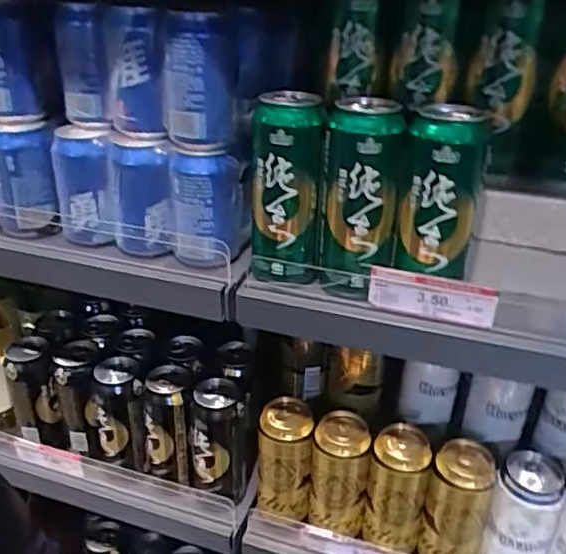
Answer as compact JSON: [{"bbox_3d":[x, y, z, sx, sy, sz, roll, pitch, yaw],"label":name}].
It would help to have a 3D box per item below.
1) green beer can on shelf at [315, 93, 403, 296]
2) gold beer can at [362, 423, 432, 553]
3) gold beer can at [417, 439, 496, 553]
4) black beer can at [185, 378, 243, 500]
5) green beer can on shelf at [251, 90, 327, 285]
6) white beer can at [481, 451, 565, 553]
[{"bbox_3d":[0.064,-0.065,0.498,0.063,0.157,0.058,5,29,4],"label":"green beer can on shelf"},{"bbox_3d":[0.128,0.238,0.654,0.061,0.135,0.058,10,30,13],"label":"gold beer can"},{"bbox_3d":[0.189,0.248,0.637,0.064,0.133,0.058,12,30,17],"label":"gold beer can"},{"bbox_3d":[-0.086,0.210,0.731,0.067,0.160,0.062,2,29,-1],"label":"black beer can"},{"bbox_3d":[0.003,-0.077,0.520,0.060,0.159,0.063,3,29,1],"label":"green beer can on shelf"},{"bbox_3d":[0.253,0.260,0.620,0.061,0.135,0.066,15,31,22],"label":"white beer can"}]

